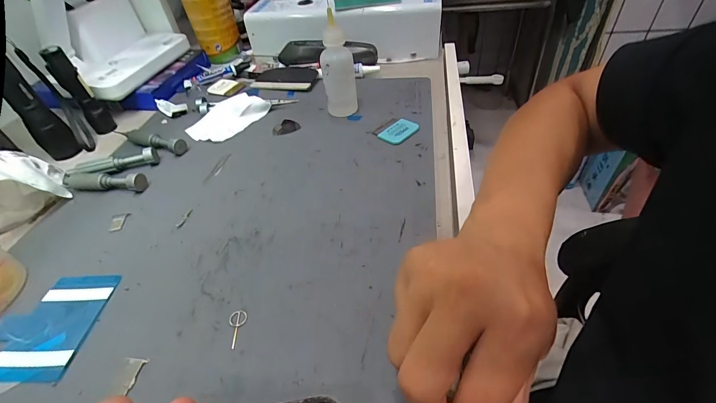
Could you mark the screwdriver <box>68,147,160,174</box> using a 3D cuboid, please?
[{"bbox_3d":[-0.247,-0.037,0.342,0.081,0.013,0.015,-13,45,-7],"label":"screwdriver"}]

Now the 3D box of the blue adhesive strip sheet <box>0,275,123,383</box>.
[{"bbox_3d":[-0.210,0.081,0.227,0.066,0.004,0.072,-2,45,5],"label":"blue adhesive strip sheet"}]

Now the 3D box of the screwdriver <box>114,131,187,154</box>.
[{"bbox_3d":[-0.235,-0.069,0.375,0.105,0.015,0.013,13,48,19],"label":"screwdriver"}]

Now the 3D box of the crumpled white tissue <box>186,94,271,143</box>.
[{"bbox_3d":[-0.154,-0.101,0.396,0.059,0.015,0.080,21,51,25],"label":"crumpled white tissue"}]

